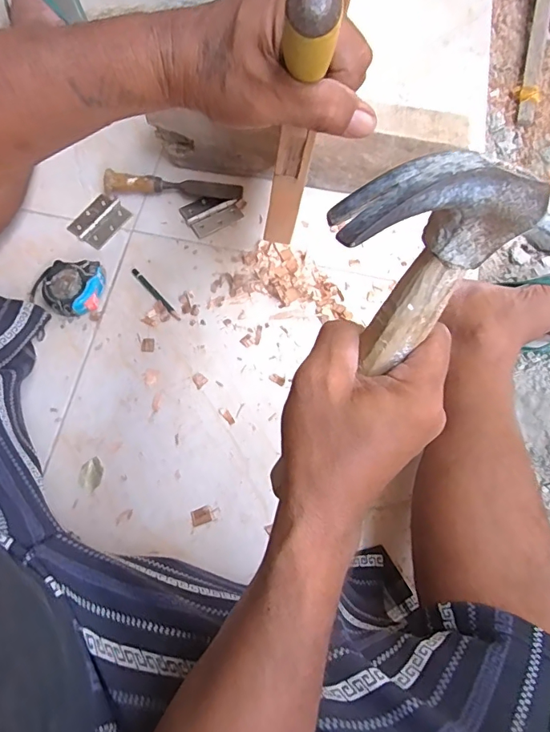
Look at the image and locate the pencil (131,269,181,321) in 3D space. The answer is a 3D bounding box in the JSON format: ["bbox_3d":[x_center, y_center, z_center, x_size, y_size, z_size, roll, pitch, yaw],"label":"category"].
[{"bbox_3d":[-0.161,-0.096,0.624,0.009,0.006,0.096,-41,77,-14],"label":"pencil"}]

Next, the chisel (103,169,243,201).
[{"bbox_3d":[-0.146,-0.264,0.671,0.192,0.030,0.031,1,71,-2],"label":"chisel"}]

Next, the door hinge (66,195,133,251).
[{"bbox_3d":[-0.249,-0.206,0.658,0.062,0.005,0.077,39,74,11],"label":"door hinge"}]

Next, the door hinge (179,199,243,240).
[{"bbox_3d":[-0.089,-0.218,0.660,0.077,0.005,0.057,-27,74,-11],"label":"door hinge"}]

